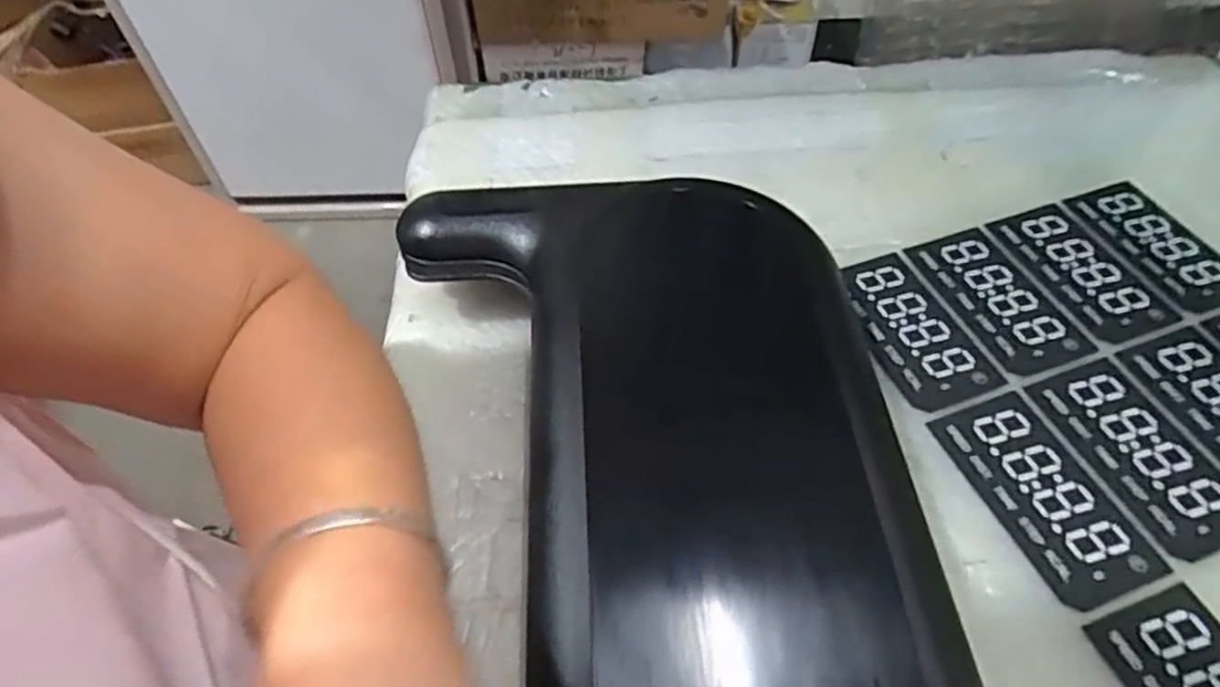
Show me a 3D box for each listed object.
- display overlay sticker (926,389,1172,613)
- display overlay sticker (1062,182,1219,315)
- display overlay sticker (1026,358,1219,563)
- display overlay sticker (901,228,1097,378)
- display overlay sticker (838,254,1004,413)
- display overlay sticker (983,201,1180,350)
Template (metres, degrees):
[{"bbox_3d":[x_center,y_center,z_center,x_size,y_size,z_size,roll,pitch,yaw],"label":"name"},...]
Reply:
[{"bbox_3d":[0.182,0.062,0.304,0.050,0.004,0.090,-16,53,-11],"label":"display overlay sticker"},{"bbox_3d":[0.297,-0.054,0.393,0.047,0.004,0.090,-18,54,-12],"label":"display overlay sticker"},{"bbox_3d":[0.232,0.047,0.316,0.047,0.004,0.089,-17,53,-11],"label":"display overlay sticker"},{"bbox_3d":[0.197,-0.023,0.370,0.048,0.004,0.089,-18,55,-9],"label":"display overlay sticker"},{"bbox_3d":[0.147,-0.008,0.359,0.047,0.004,0.091,-16,53,-11],"label":"display overlay sticker"},{"bbox_3d":[0.248,-0.038,0.382,0.049,0.004,0.089,-17,54,-11],"label":"display overlay sticker"}]

